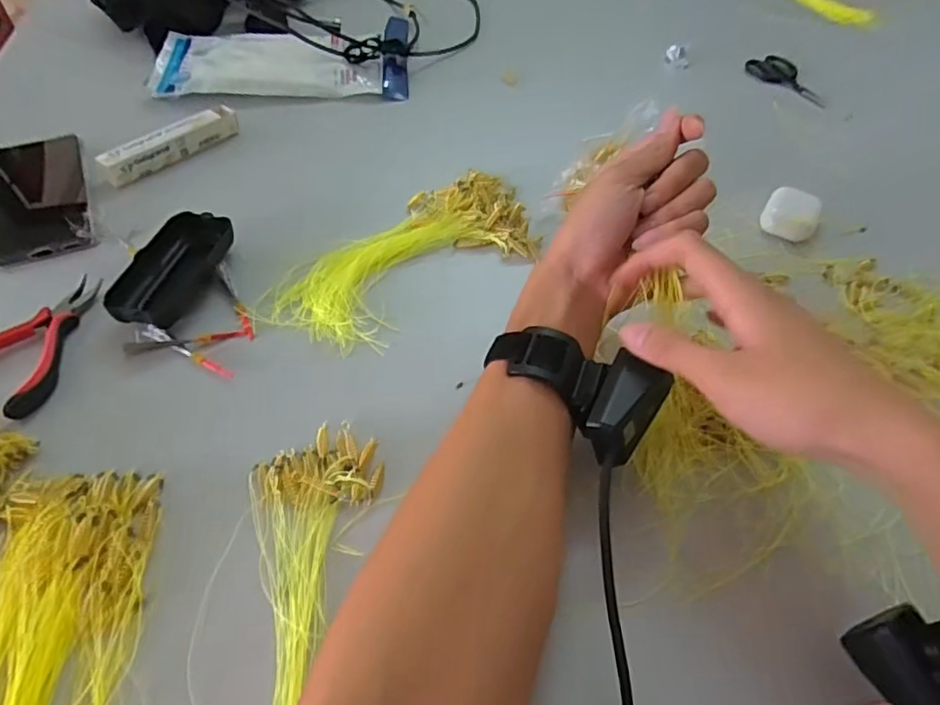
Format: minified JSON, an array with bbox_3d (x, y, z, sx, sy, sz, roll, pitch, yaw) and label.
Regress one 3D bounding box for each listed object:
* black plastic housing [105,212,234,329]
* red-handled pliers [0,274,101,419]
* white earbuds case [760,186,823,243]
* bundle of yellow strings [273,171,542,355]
[{"bbox_3d":[-0.224,-0.062,0.434,0.058,0.021,0.111,8,51,5],"label":"black plastic housing"},{"bbox_3d":[-0.300,-0.012,0.395,0.063,0.016,0.115,11,51,7],"label":"red-handled pliers"},{"bbox_3d":[0.286,-0.122,0.513,0.043,0.019,0.062,25,54,18],"label":"white earbuds case"},{"bbox_3d":[-0.043,-0.083,0.464,0.233,0.018,0.112,-32,58,-25],"label":"bundle of yellow strings"}]

